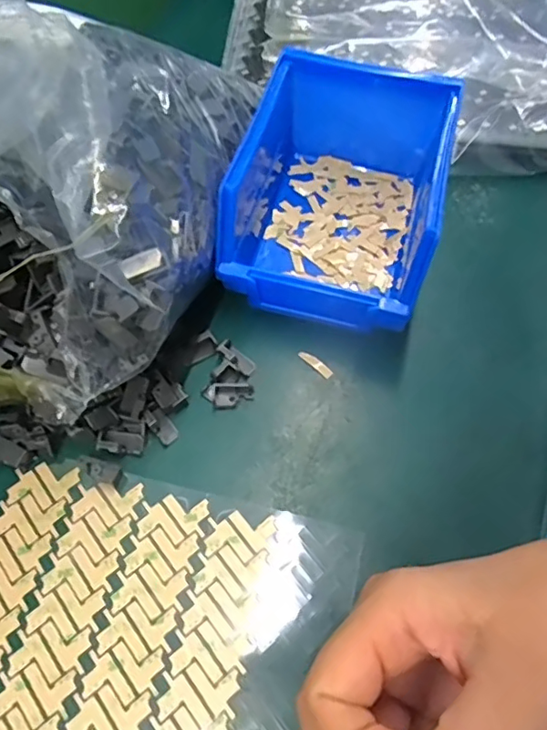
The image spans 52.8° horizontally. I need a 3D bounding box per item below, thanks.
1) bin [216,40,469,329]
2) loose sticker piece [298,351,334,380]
[{"bbox_3d":[0.037,-0.098,0.314,0.107,0.068,0.143,12,64,7],"label":"bin"},{"bbox_3d":[0.023,-0.001,0.303,0.022,0.004,0.006,40,79,16],"label":"loose sticker piece"}]

